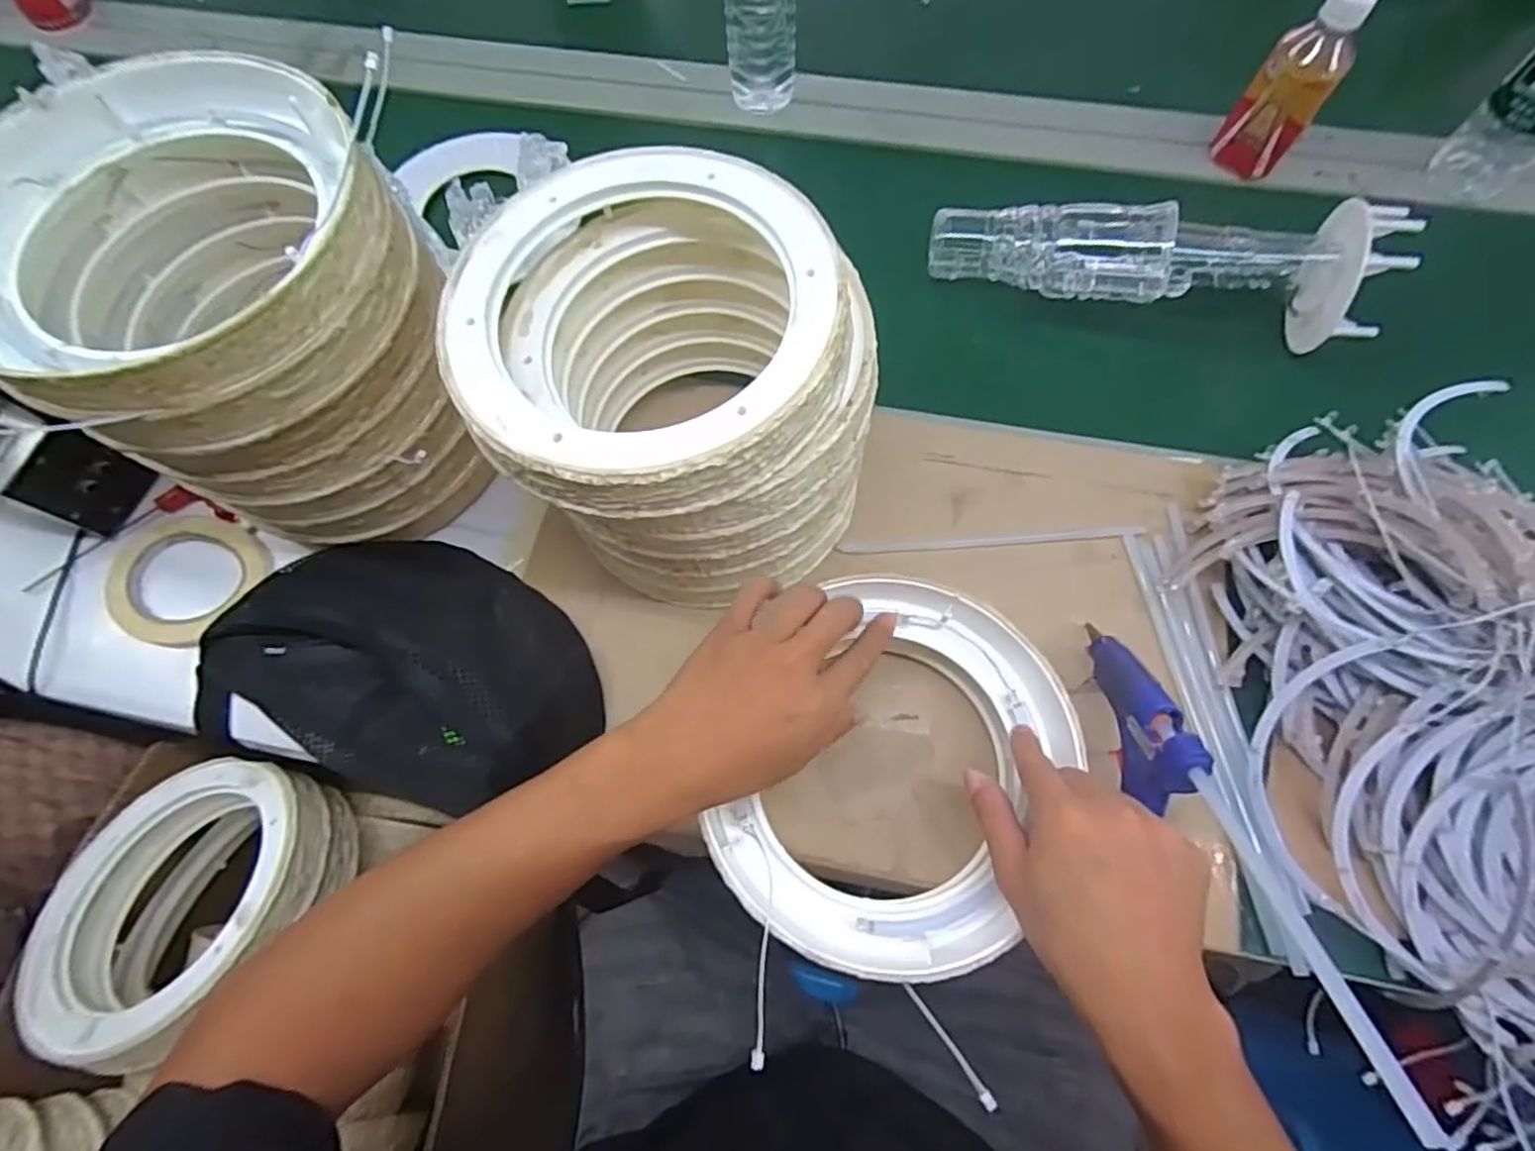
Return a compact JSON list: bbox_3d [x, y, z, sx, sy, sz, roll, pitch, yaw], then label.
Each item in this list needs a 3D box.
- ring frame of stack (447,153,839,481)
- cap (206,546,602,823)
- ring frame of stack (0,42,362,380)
[{"bbox_3d":[-0.064,-0.137,0.342,0.198,0.018,0.201,-11,69,-2],"label":"ring frame of stack"},{"bbox_3d":[-0.240,0.051,0.436,0.265,0.062,0.155,12,70,6],"label":"cap"},{"bbox_3d":[-0.311,-0.185,0.345,0.209,0.032,0.206,15,70,7],"label":"ring frame of stack"}]

